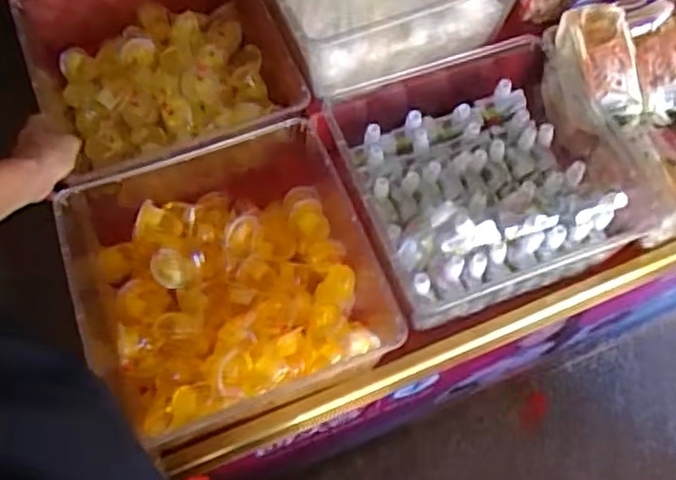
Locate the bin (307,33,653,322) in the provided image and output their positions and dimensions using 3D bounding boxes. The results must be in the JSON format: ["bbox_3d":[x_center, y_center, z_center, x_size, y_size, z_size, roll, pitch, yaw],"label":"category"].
[{"bbox_3d":[0.168,-0.081,0.825,0.317,0.107,0.314,-15,67,-9],"label":"bin"}]

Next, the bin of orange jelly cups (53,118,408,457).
[{"bbox_3d":[-0.116,0.048,0.801,0.337,0.143,0.328,-17,67,-9],"label":"bin of orange jelly cups"}]

